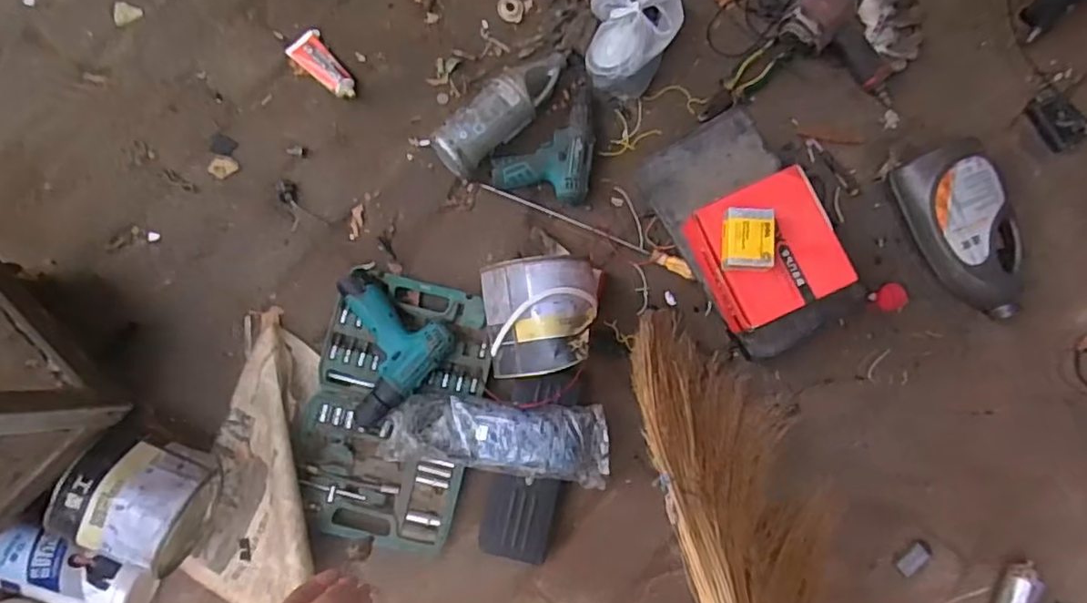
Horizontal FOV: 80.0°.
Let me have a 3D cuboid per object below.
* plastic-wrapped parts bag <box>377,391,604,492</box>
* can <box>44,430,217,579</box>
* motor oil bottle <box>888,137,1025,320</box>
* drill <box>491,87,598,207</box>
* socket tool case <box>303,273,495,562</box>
[{"bbox_3d":[-0.068,0.195,0.921,0.318,0.049,0.109,4,83,-1],"label":"plastic-wrapped parts bag"},{"bbox_3d":[-0.556,0.275,0.895,0.154,0.131,0.159,27,83,2],"label":"can"},{"bbox_3d":[0.654,-0.106,0.991,0.153,0.094,0.272,-26,84,-5],"label":"motor oil bottle"},{"bbox_3d":[0.009,-0.256,1.038,0.153,0.049,0.187,12,83,0],"label":"drill"},{"bbox_3d":[-0.221,0.157,0.949,0.241,0.040,0.387,14,83,0],"label":"socket tool case"}]

